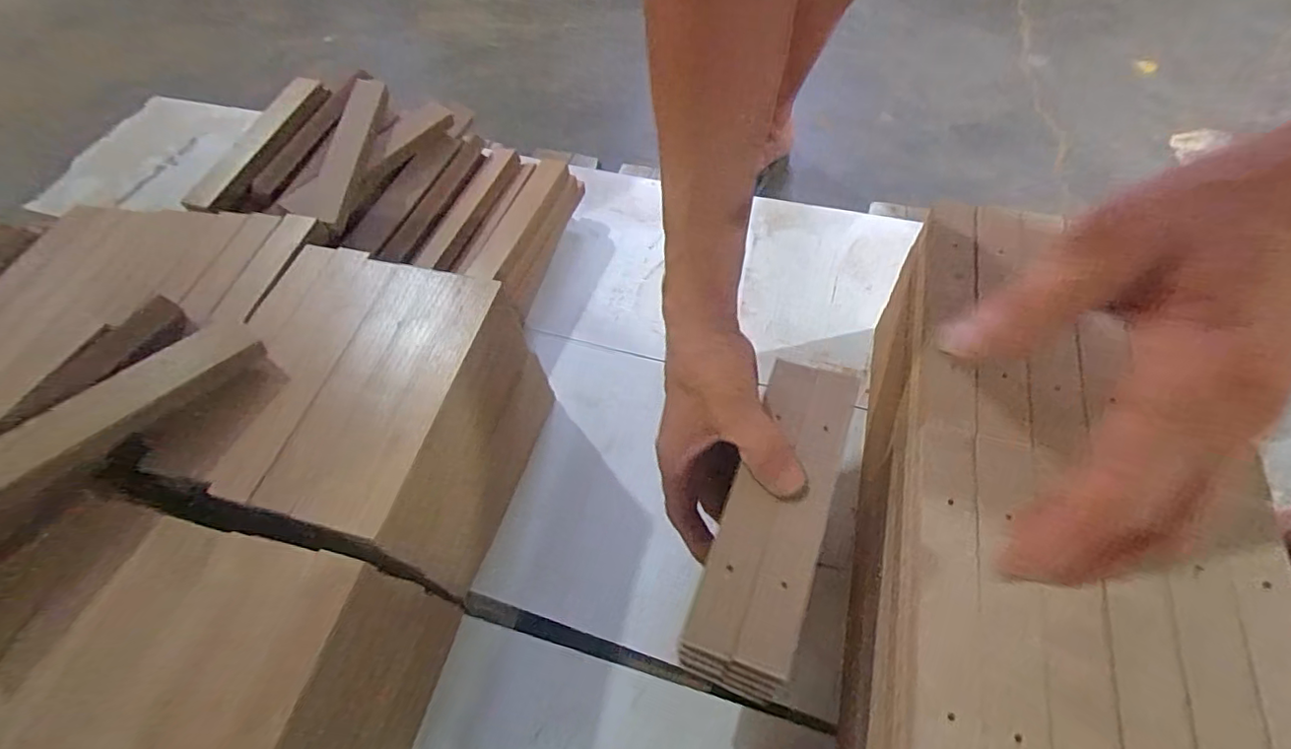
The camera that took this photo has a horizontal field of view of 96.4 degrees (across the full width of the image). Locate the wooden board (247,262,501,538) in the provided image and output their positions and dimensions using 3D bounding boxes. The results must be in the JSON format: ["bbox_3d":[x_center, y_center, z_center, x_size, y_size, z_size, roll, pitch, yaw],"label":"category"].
[{"bbox_3d":[-0.158,0.003,0.351,0.083,0.007,0.176,9,59,10],"label":"wooden board"}]

